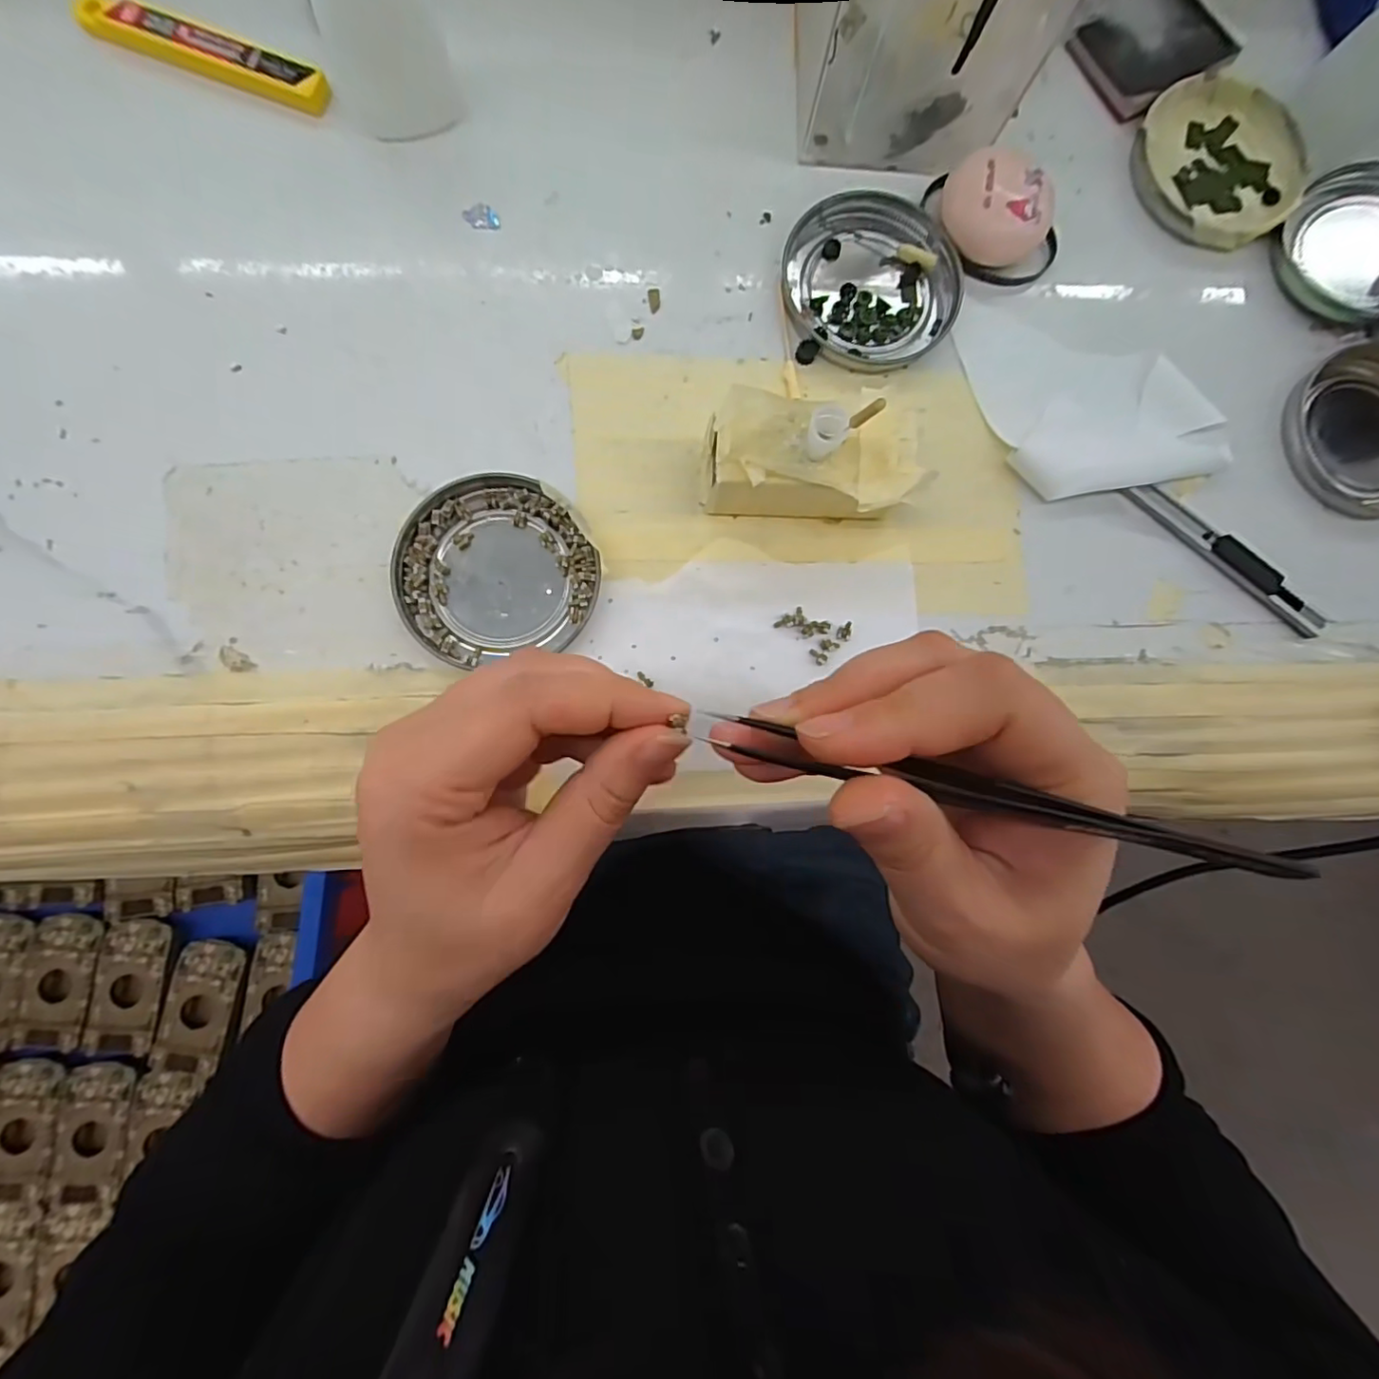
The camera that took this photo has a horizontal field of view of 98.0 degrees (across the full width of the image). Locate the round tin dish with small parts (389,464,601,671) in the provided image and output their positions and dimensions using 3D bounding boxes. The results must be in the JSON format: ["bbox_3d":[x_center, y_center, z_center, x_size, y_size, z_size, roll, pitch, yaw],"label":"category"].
[{"bbox_3d":[-0.078,-0.050,0.244,0.078,0.010,0.074,0,85,-4],"label":"round tin dish with small parts"}]

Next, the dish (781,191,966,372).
[{"bbox_3d":[0.082,-0.183,0.267,0.077,0.008,0.076,0,85,-4],"label":"dish"}]

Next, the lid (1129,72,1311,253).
[{"bbox_3d":[0.250,-0.249,0.283,0.080,0.008,0.078,0,85,-4],"label":"lid"}]

